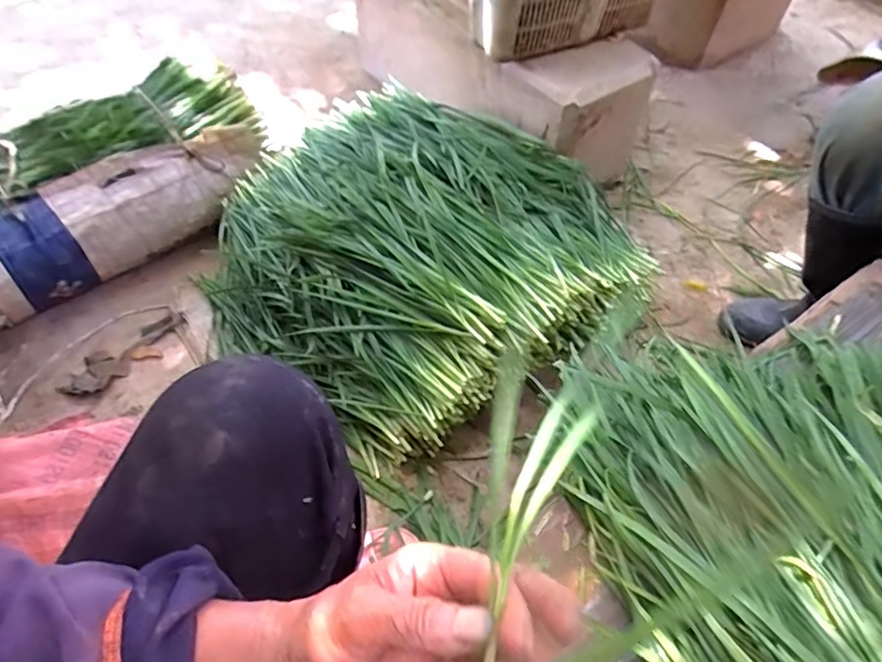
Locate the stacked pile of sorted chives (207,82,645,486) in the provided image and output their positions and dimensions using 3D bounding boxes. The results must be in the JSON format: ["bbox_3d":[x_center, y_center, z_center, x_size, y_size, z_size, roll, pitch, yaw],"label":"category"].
[{"bbox_3d":[-0.066,-0.193,1.012,0.652,0.234,0.725,-29,60,-20],"label":"stacked pile of sorted chives"}]

